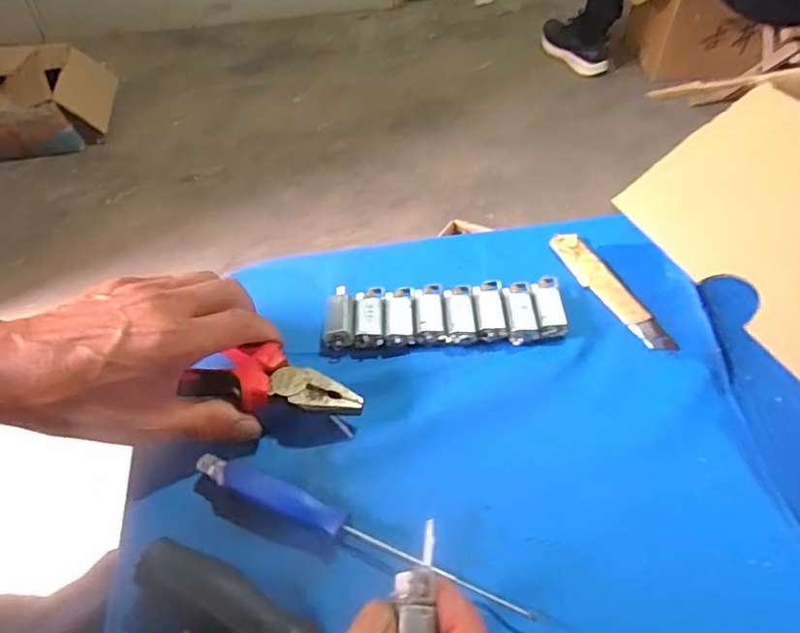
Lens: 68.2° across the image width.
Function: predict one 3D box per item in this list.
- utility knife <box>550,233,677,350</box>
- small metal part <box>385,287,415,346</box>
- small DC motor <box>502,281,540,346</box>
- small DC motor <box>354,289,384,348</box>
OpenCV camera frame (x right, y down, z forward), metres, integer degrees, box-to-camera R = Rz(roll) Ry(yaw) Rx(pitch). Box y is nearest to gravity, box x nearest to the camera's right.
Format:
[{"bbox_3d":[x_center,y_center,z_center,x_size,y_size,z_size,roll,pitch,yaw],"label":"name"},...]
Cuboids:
[{"bbox_3d":[0.149,-0.019,0.422,0.025,0.009,0.115,-21,53,-14],"label":"utility knife"},{"bbox_3d":[0.000,0.000,0.405,0.020,0.012,0.046,-1,51,1],"label":"small metal part"},{"bbox_3d":[0.081,-0.004,0.403,0.020,0.009,0.047,-3,51,0],"label":"small DC motor"},{"bbox_3d":[-0.021,0.001,0.402,0.019,0.011,0.047,-3,51,0],"label":"small DC motor"}]

